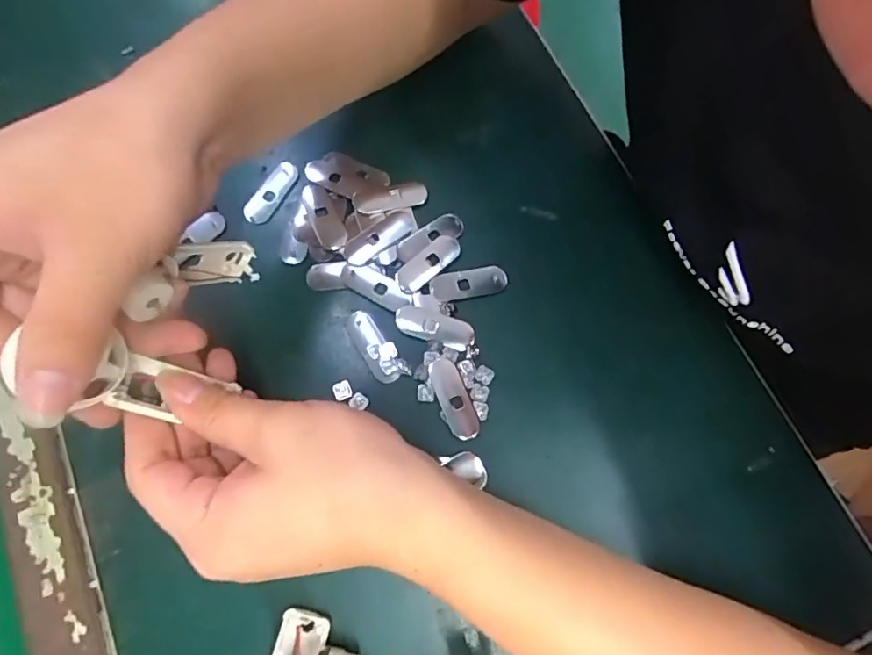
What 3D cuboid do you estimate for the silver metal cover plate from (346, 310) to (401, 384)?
[{"bbox_3d":[-0.040,0.011,0.336,0.018,0.004,0.051,-31,76,-9],"label":"silver metal cover plate"}]

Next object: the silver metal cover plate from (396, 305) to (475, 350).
[{"bbox_3d":[-0.001,-0.001,0.339,0.049,0.004,0.019,17,74,5],"label":"silver metal cover plate"}]

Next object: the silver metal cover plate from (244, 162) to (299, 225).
[{"bbox_3d":[-0.112,-0.092,0.366,0.018,0.005,0.049,30,76,9],"label":"silver metal cover plate"}]

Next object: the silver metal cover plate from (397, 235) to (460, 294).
[{"bbox_3d":[-0.005,-0.043,0.352,0.049,0.004,0.019,-43,78,-11],"label":"silver metal cover plate"}]

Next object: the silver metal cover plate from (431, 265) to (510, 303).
[{"bbox_3d":[0.022,-0.029,0.349,0.049,0.004,0.019,-11,73,-3],"label":"silver metal cover plate"}]

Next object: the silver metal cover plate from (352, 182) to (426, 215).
[{"bbox_3d":[-0.031,-0.089,0.366,0.050,0.004,0.020,-15,74,-4],"label":"silver metal cover plate"}]

